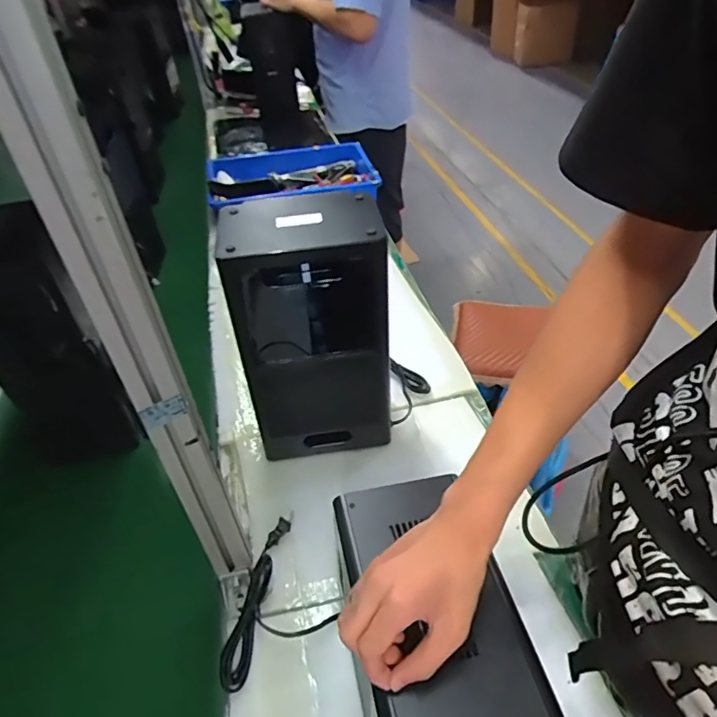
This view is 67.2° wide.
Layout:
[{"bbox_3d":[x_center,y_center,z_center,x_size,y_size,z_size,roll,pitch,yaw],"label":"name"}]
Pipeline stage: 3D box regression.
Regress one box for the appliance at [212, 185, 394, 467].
[{"bbox_3d":[-0.062,-0.033,0.750,0.189,0.349,0.133,-10,40,-4],"label":"appliance"}]

